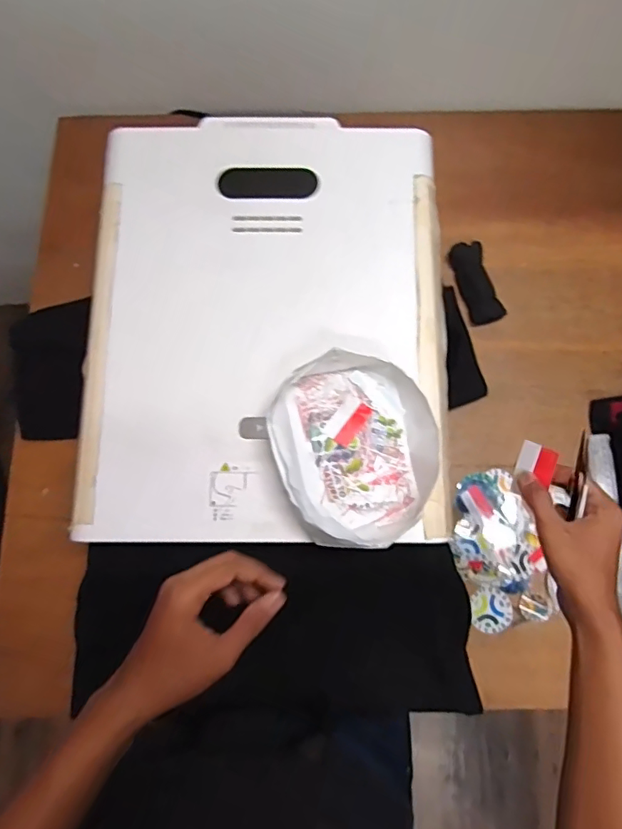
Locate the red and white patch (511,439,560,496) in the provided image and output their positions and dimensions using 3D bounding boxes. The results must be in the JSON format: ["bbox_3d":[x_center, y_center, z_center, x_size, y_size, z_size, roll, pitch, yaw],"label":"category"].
[{"bbox_3d":[0.212,0.053,0.501,0.035,0.004,0.050,20,99,39],"label":"red and white patch"}]

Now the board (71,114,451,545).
[{"bbox_3d":[-0.048,-0.117,0.604,0.396,0.024,0.507,0,76,0],"label":"board"}]

